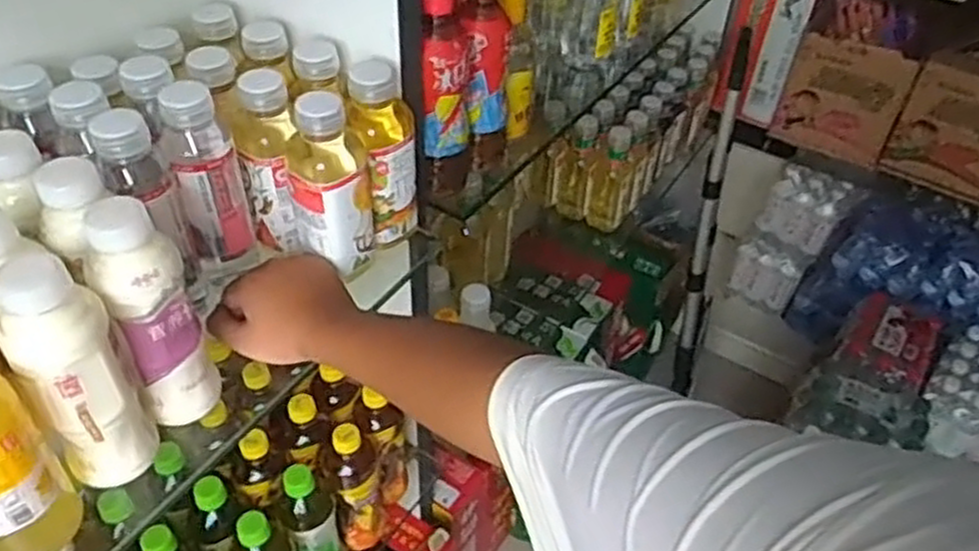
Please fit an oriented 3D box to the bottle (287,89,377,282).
[{"bbox_3d":[-0.142,-0.080,0.683,0.071,0.166,0.061,-3,45,-6],"label":"bottle"}]

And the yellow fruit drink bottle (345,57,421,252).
[{"bbox_3d":[-0.098,-0.116,0.734,0.057,0.176,0.075,-5,45,-9],"label":"yellow fruit drink bottle"}]

